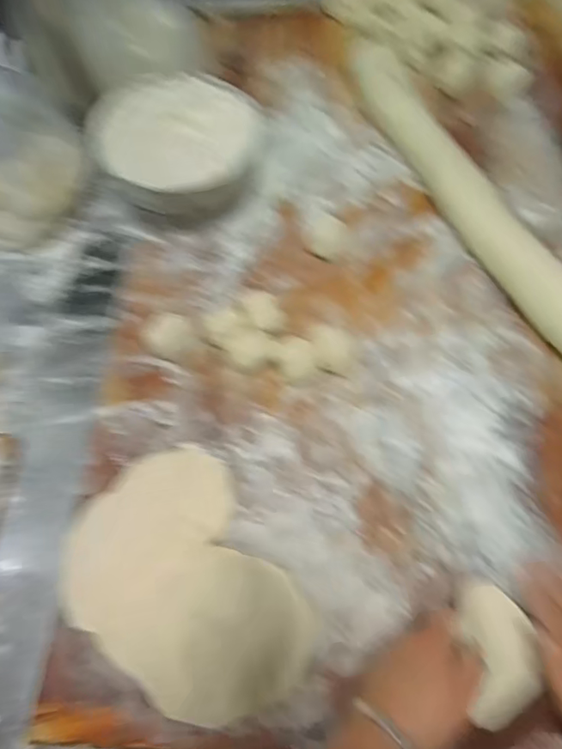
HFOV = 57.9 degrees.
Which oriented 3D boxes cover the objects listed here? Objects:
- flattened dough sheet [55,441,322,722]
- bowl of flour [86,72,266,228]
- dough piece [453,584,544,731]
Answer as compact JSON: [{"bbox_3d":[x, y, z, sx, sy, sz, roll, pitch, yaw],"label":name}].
[{"bbox_3d":[-0.093,0.194,0.462,0.173,0.018,0.240,-30,68,-11],"label":"flattened dough sheet"},{"bbox_3d":[-0.132,-0.284,0.645,0.183,0.088,0.181,-1,65,2],"label":"bowl of flour"},{"bbox_3d":[0.186,0.239,0.433,0.058,0.014,0.106,5,66,4],"label":"dough piece"}]

